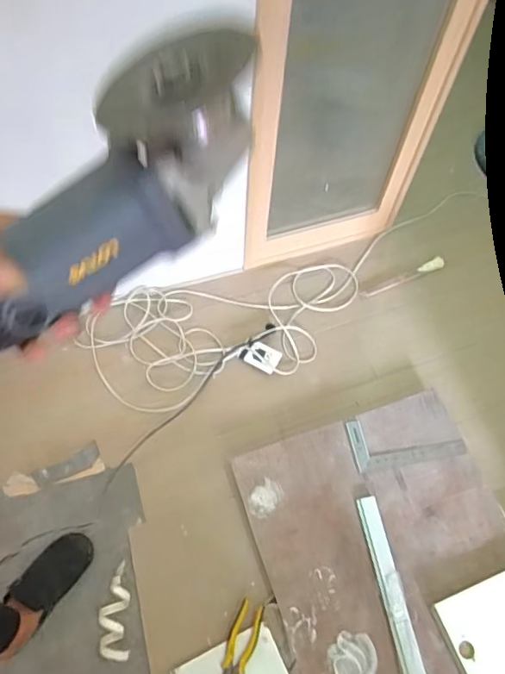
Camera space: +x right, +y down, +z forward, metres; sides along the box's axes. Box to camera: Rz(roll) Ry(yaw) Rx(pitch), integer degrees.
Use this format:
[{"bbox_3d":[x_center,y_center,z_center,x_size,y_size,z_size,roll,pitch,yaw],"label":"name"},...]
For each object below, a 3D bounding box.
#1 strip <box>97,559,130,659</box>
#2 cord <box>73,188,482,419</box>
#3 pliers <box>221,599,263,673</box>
[{"bbox_3d":[-0.322,0.637,1.177,0.068,0.010,0.197,-6,62,-3],"label":"strip"},{"bbox_3d":[0.133,-0.085,1.591,1.148,0.052,0.384,-19,64,-9],"label":"cord"},{"bbox_3d":[-0.034,0.709,1.136,0.059,0.009,0.204,20,64,11],"label":"pliers"}]

